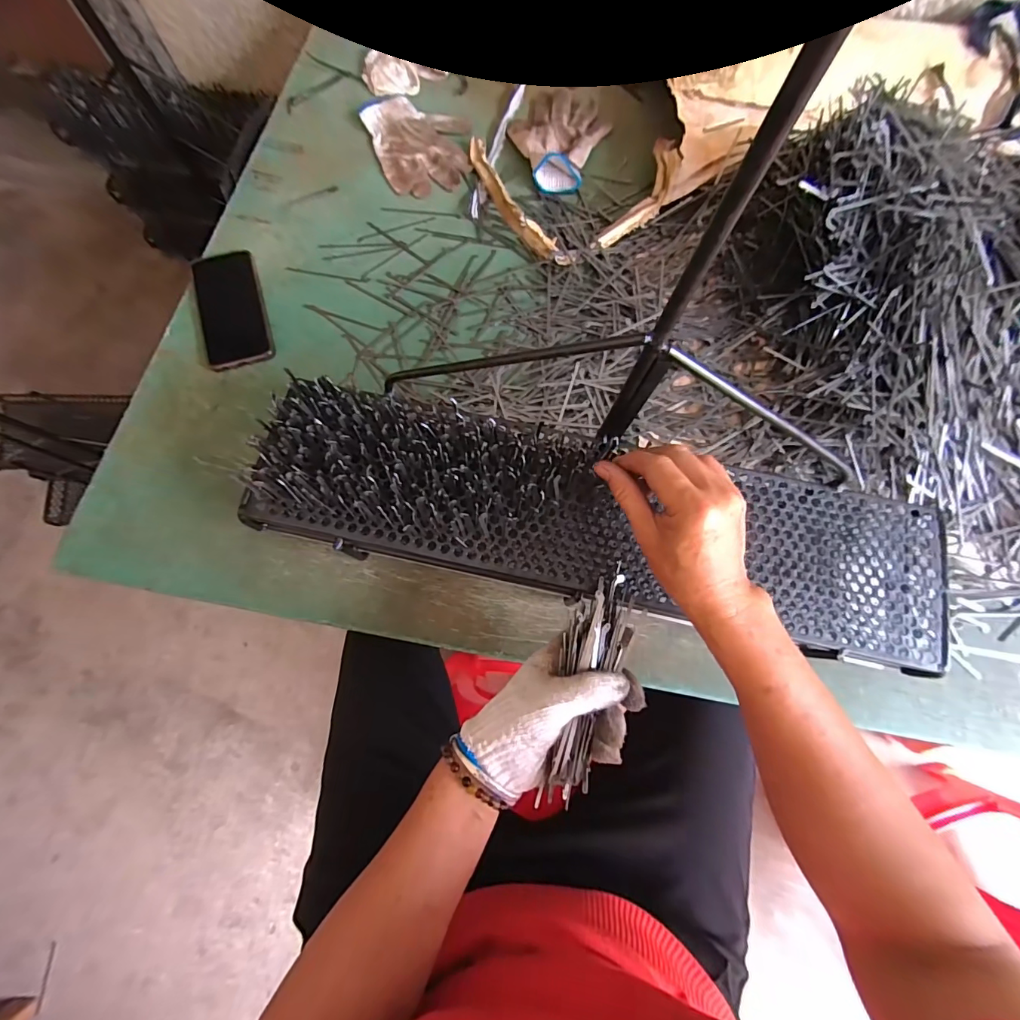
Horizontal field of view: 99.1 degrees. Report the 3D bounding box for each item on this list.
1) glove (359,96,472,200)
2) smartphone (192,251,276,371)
[{"bbox_3d":[-0.122,-0.524,0.614,0.136,0.018,0.172,-20,74,-8],"label":"glove"},{"bbox_3d":[-0.342,-0.248,0.528,0.076,0.015,0.167,-18,74,-8],"label":"smartphone"}]

